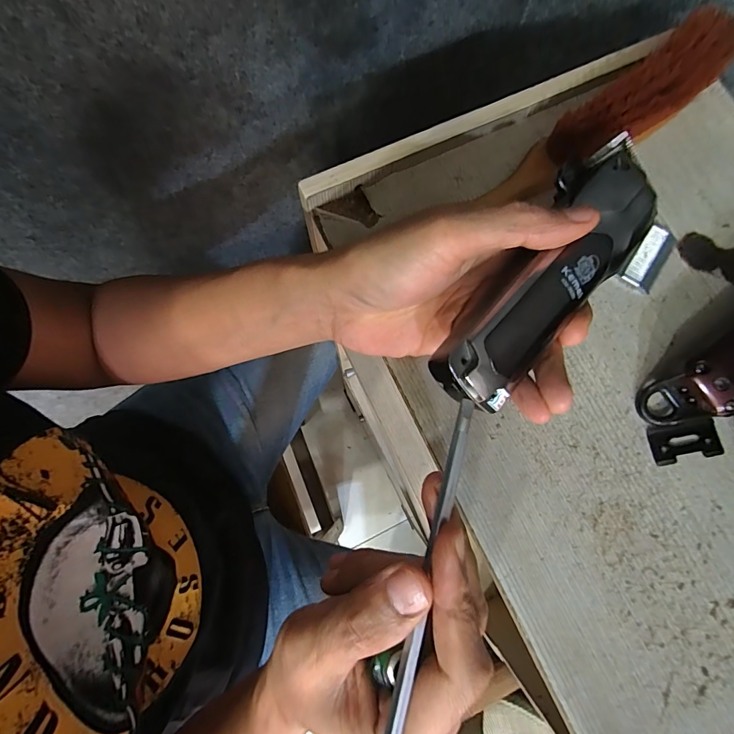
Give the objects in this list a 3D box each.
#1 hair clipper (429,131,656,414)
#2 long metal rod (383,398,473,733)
[{"bbox_3d":[0.088,-0.045,0.199,0.044,0.036,0.149,39,81,6],"label":"hair clipper"},{"bbox_3d":[0.019,0.103,0.154,0.007,0.004,0.188,16,77,2],"label":"long metal rod"}]

